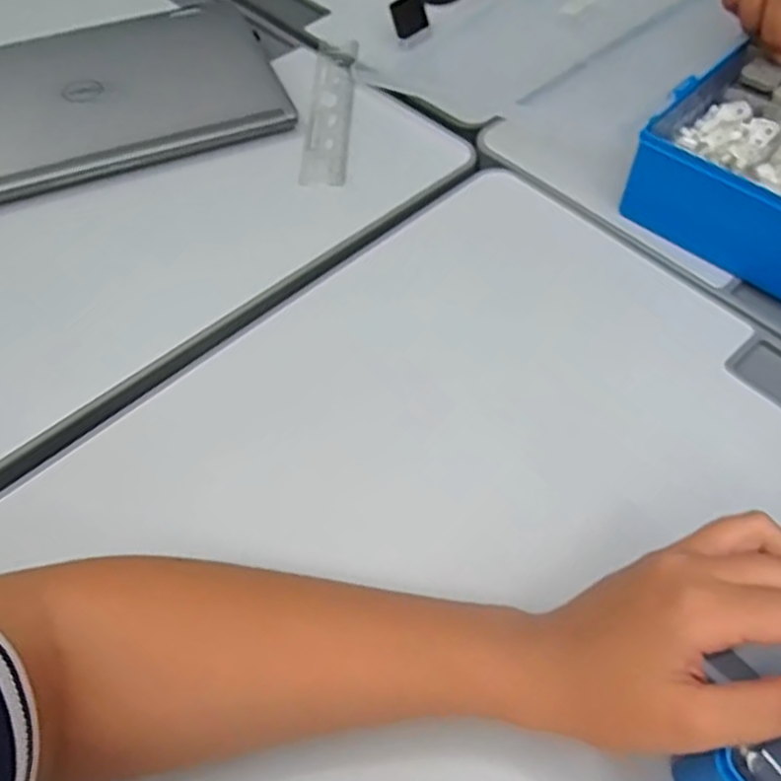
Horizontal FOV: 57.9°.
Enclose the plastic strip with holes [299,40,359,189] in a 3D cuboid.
[{"bbox_3d":[-0.050,-0.237,0.592,0.034,0.008,0.185,4,58,-2],"label":"plastic strip with holes"}]

